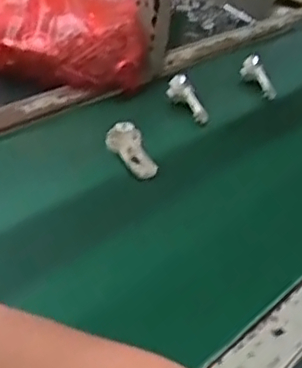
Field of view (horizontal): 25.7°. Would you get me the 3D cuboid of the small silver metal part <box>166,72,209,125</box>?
[{"bbox_3d":[0.050,-0.118,0.906,0.024,0.032,0.094,-12,50,-28],"label":"small silver metal part"}]

